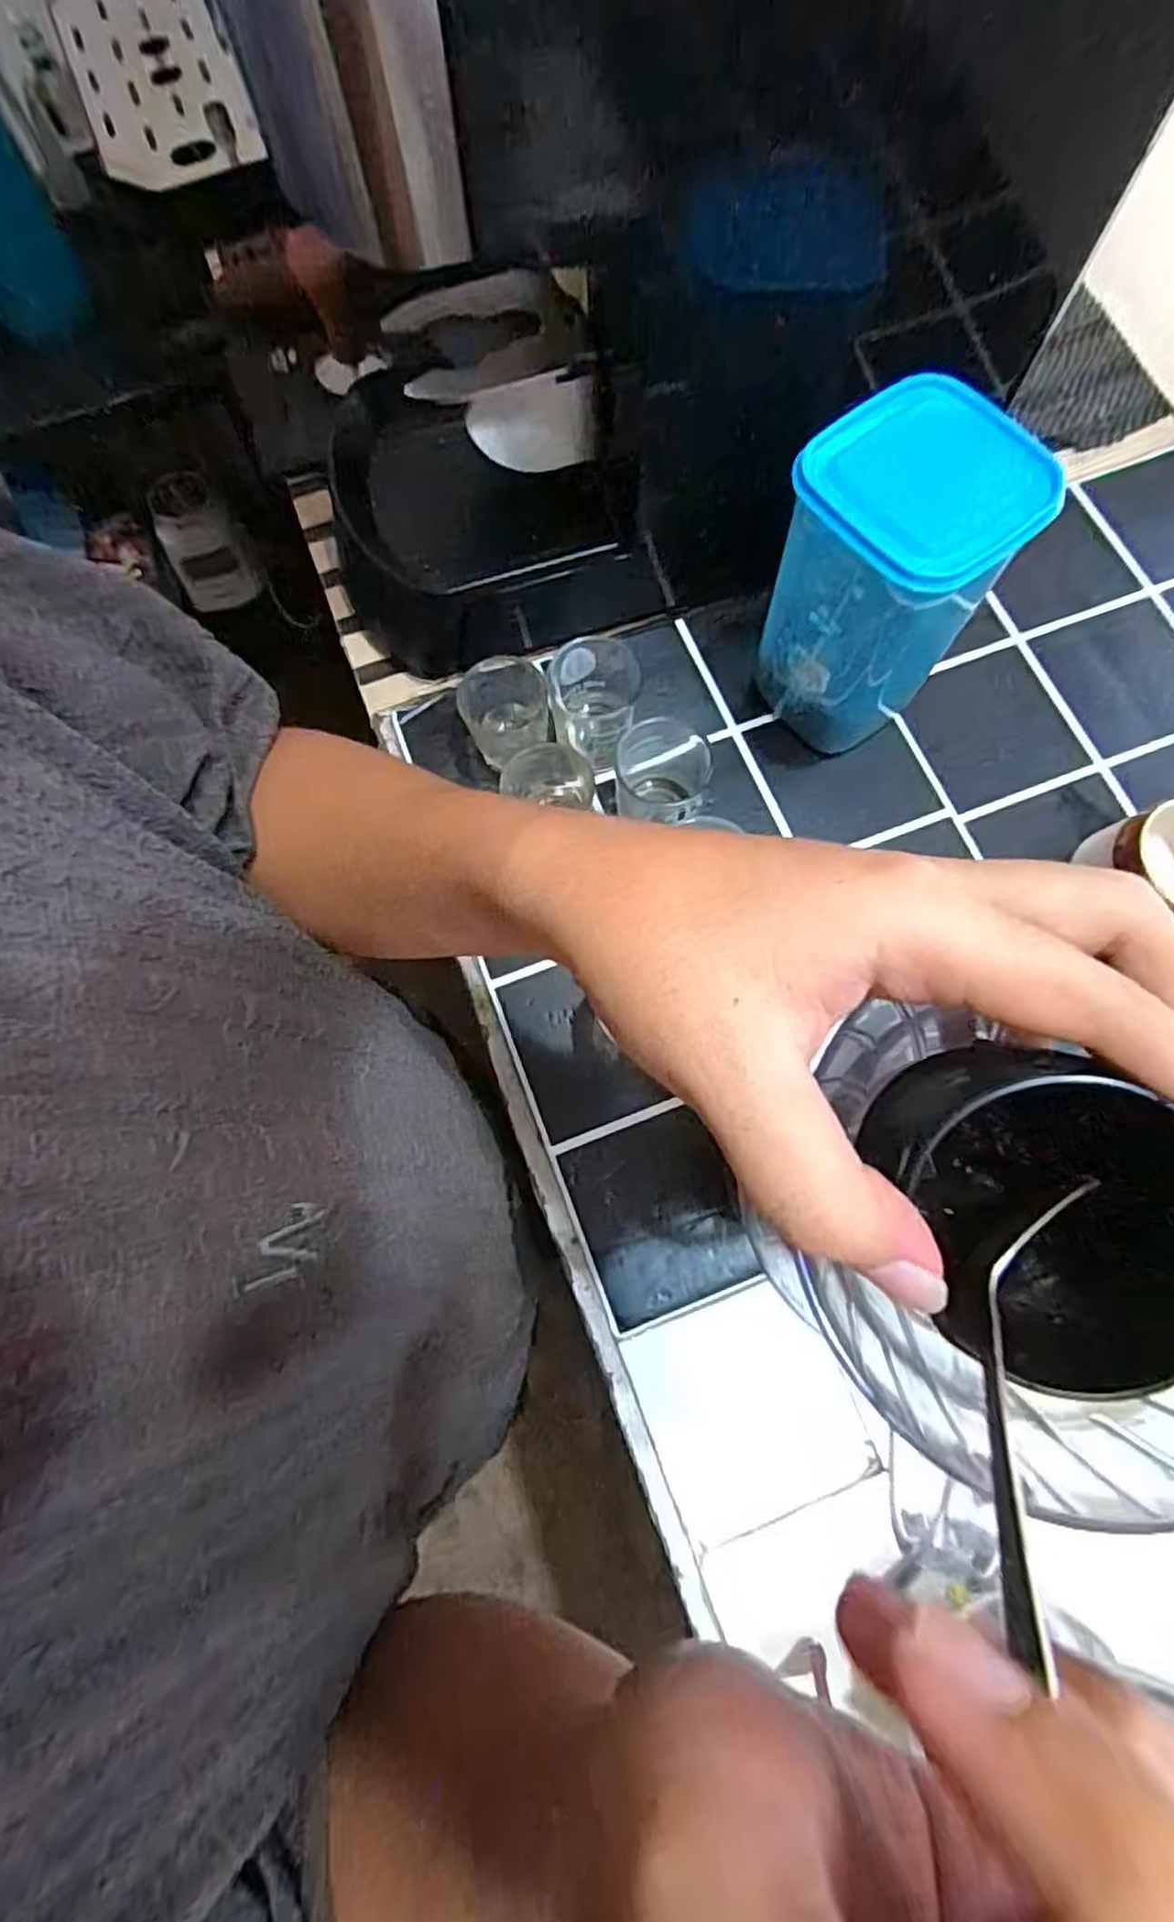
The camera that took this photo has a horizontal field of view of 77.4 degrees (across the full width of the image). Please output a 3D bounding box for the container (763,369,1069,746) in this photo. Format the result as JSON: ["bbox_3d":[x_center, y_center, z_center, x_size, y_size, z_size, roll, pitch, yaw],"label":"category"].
[{"bbox_3d":[0.152,-0.193,0.392,0.091,0.156,0.091,-37,77,-10],"label":"container"}]

